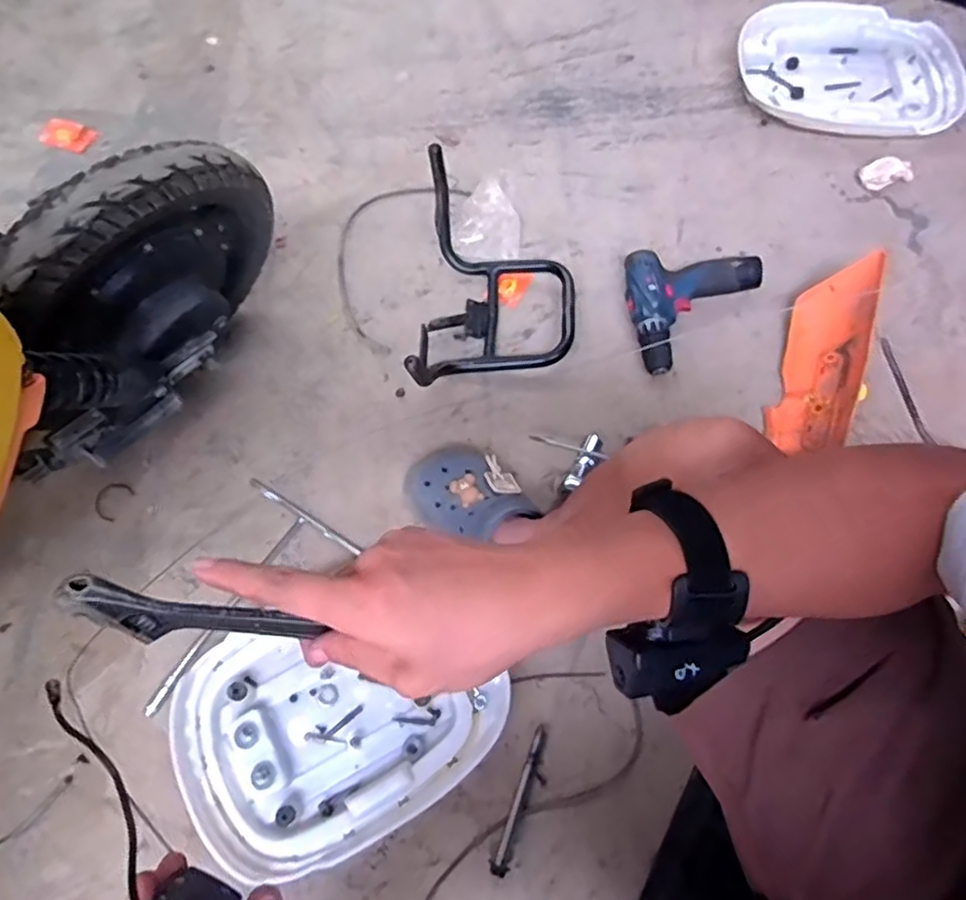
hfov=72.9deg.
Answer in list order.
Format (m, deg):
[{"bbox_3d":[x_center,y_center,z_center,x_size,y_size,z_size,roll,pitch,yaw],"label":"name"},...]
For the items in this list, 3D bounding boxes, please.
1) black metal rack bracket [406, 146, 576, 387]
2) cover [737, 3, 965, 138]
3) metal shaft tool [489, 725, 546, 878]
[{"bbox_3d":[0.026,-0.214,0.884,0.210,0.144,0.330,2,68,1],"label":"black metal rack bracket"},{"bbox_3d":[0.633,-0.652,1.115,0.387,0.047,0.286,9,69,4],"label":"cover"},{"bbox_3d":[0.045,0.381,0.712,0.026,0.013,0.150,22,70,9],"label":"metal shaft tool"}]

